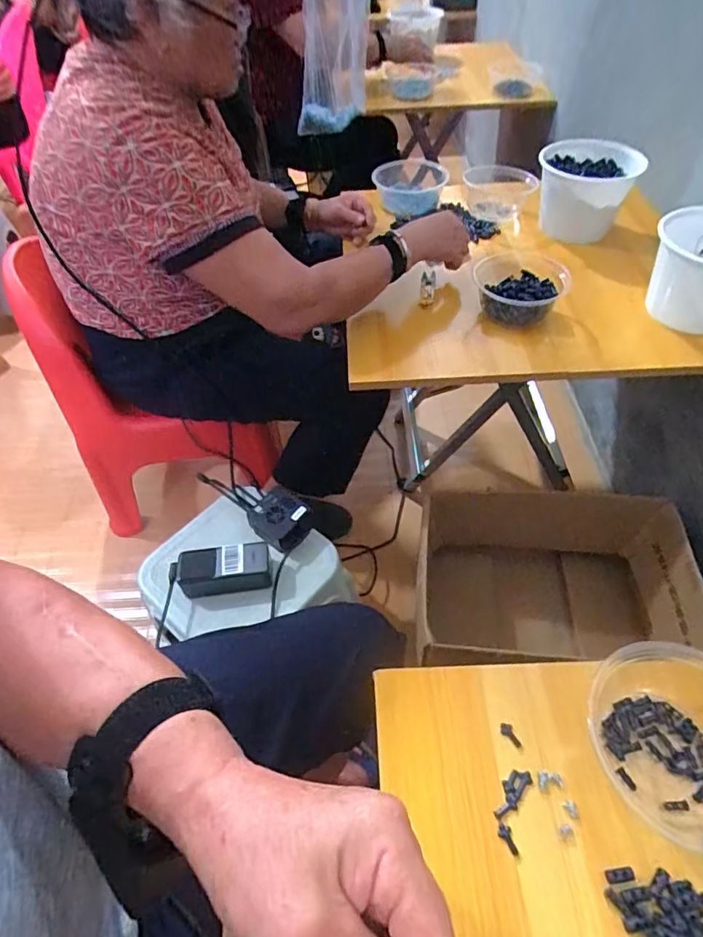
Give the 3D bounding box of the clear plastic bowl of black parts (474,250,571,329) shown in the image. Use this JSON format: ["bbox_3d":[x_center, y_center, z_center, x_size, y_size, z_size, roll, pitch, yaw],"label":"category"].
[{"bbox_3d":[0.255,-0.274,0.799,0.132,0.074,0.132,-1,52,2],"label":"clear plastic bowl of black parts"}]

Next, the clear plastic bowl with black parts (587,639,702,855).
[{"bbox_3d":[0.260,0.205,0.391,0.131,0.048,0.134,-1,52,2],"label":"clear plastic bowl with black parts"}]

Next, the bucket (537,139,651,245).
[{"bbox_3d":[0.399,-0.478,0.913,0.152,0.117,0.157,7,52,8],"label":"bucket"}]

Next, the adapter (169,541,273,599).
[{"bbox_3d":[-0.195,0.151,0.782,0.147,0.056,0.065,-5,52,-1],"label":"adapter"}]

